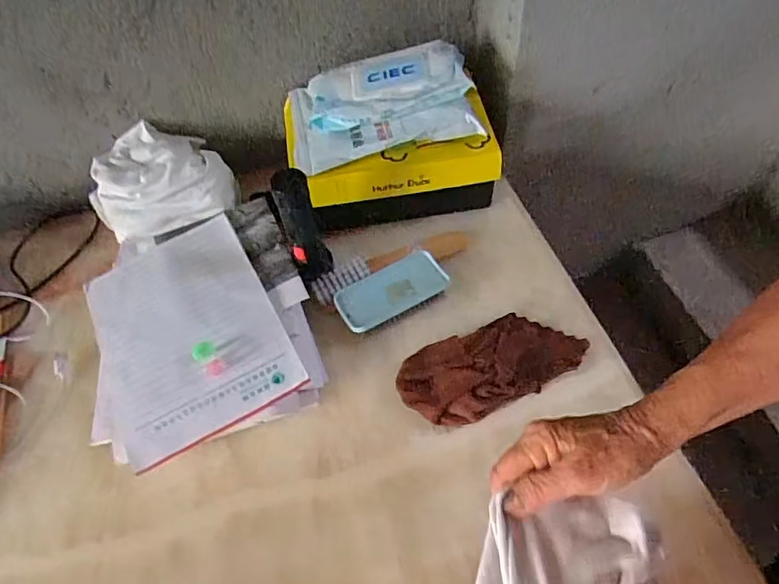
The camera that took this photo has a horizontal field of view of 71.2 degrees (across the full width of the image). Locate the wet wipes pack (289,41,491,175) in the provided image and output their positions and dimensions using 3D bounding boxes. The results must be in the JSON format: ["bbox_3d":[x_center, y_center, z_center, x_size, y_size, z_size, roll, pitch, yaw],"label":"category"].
[{"bbox_3d":[-0.017,-0.244,0.678,0.231,0.065,0.145,-11,55,-4],"label":"wet wipes pack"}]

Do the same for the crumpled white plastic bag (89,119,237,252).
[{"bbox_3d":[-0.300,-0.138,0.720,0.179,0.075,0.162,-30,59,-16],"label":"crumpled white plastic bag"}]

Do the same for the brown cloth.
[{"bbox_3d":[0.111,0.074,0.585,0.200,0.023,0.093,-23,57,-12],"label":"brown cloth"}]

